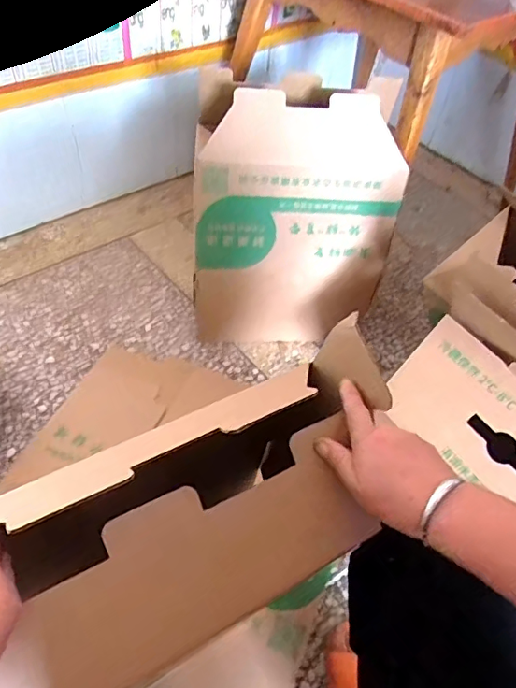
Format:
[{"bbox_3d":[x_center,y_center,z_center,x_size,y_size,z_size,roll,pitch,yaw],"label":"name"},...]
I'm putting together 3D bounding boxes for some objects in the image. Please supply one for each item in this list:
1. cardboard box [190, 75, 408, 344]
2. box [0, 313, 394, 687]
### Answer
[{"bbox_3d":[0.053,-0.262,1.133,0.394,0.531,0.261,-6,50,-12],"label":"cardboard box"},{"bbox_3d":[-0.062,0.121,0.415,0.402,0.118,0.183,-25,56,-24],"label":"box"}]

